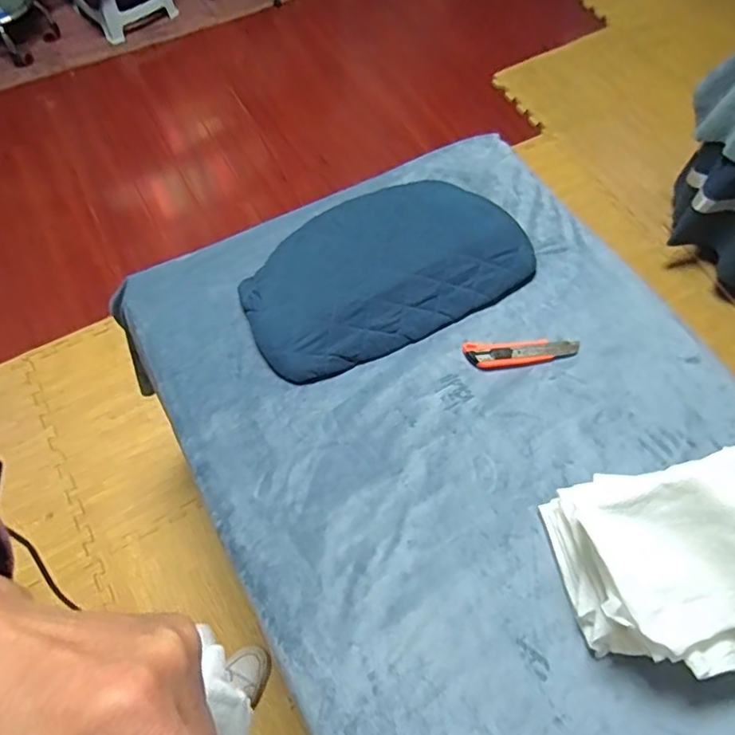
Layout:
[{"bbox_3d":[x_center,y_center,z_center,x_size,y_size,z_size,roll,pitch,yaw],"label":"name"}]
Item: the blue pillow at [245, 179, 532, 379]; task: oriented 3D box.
[{"bbox_3d":[0.019,-0.155,0.868,0.422,0.066,0.257,-26,66,-13],"label":"blue pillow"}]

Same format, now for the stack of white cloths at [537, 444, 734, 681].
[{"bbox_3d":[0.379,0.202,0.618,0.306,0.172,0.214,-6,63,-3],"label":"stack of white cloths"}]

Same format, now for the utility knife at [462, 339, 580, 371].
[{"bbox_3d":[0.218,-0.021,0.818,0.161,0.011,0.038,-4,63,-3],"label":"utility knife"}]

